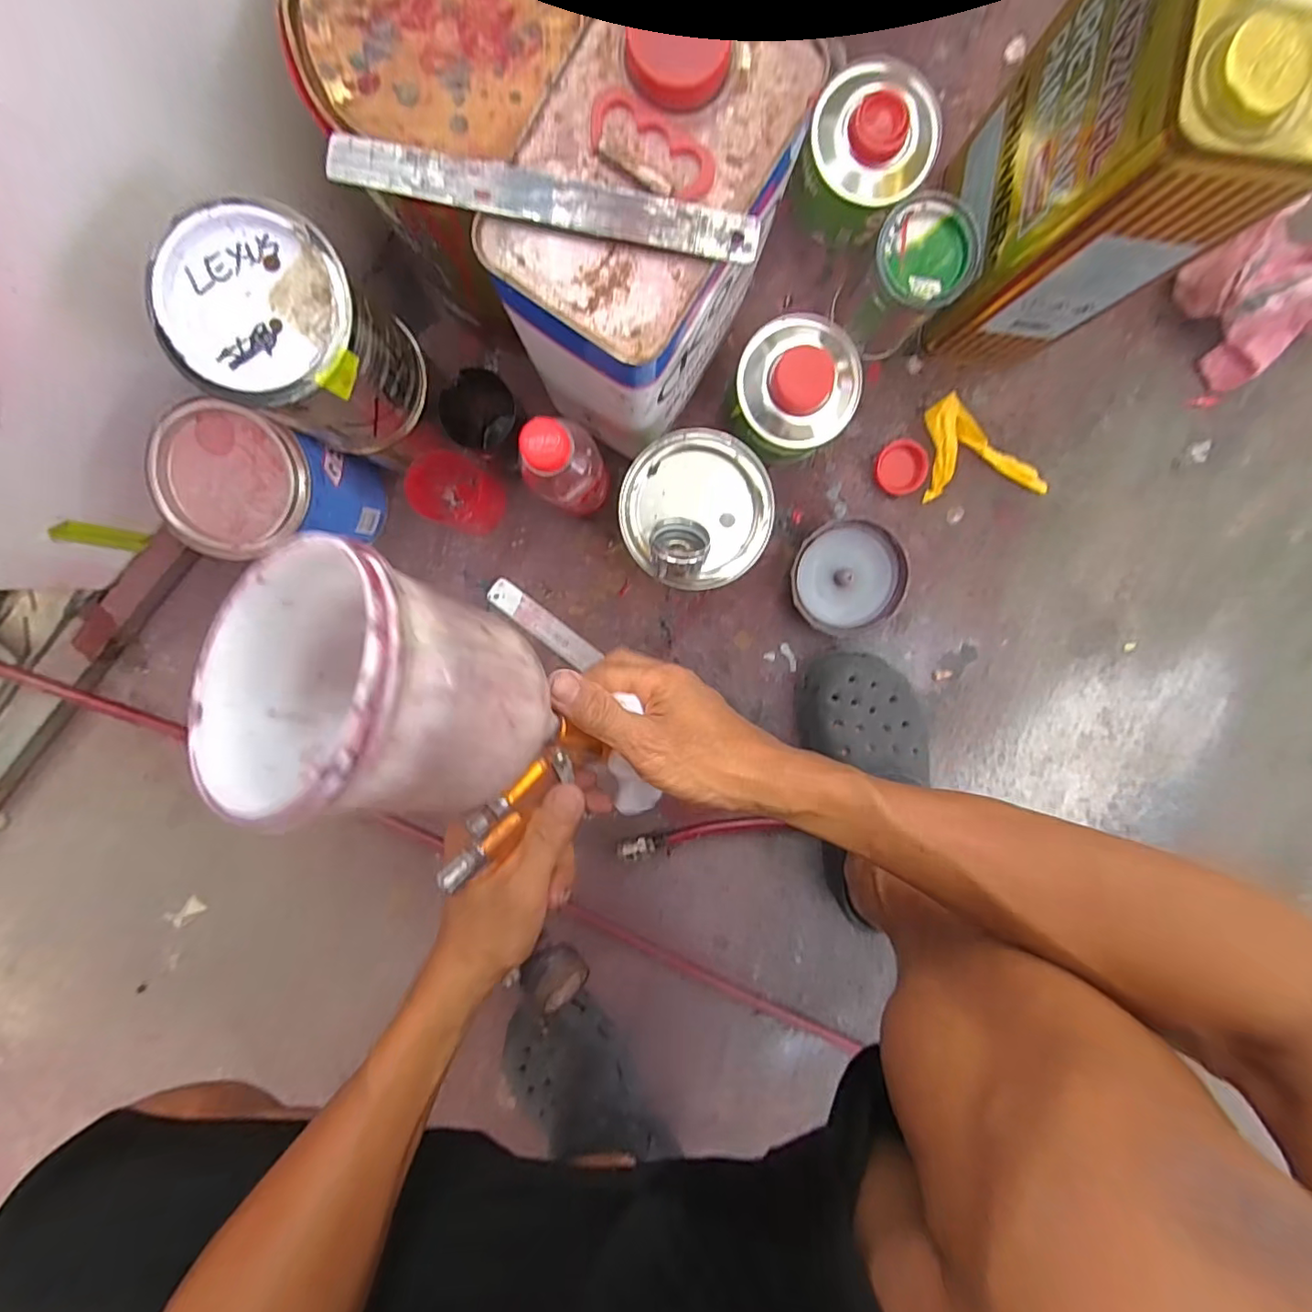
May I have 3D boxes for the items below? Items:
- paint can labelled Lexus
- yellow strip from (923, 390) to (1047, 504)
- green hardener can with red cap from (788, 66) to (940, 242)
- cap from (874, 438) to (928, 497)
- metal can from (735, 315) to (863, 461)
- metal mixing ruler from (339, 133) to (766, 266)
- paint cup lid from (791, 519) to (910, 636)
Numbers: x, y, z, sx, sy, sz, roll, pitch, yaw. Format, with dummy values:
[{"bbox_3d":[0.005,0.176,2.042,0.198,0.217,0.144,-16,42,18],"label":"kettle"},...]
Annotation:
[{"bbox_3d":[-0.212,-0.188,0.343,0.099,0.112,0.099,22,97,-4],"label":"paint can labelled Lexus"},{"bbox_3d":[0.305,-0.193,0.513,0.116,0.021,0.091,-7,97,-2],"label":"yellow strip"},{"bbox_3d":[0.171,-0.408,0.461,0.097,0.080,0.092,0,96,-3],"label":"green hardener can with red cap"},{"bbox_3d":[0.229,-0.175,0.522,0.045,0.012,0.048,0,96,-3],"label":"cap"},{"bbox_3d":[0.116,-0.227,0.481,0.098,0.083,0.101,0,96,-3],"label":"metal can"},{"bbox_3d":[-0.051,-0.213,0.262,0.198,0.005,0.021,9,98,-2],"label":"metal mixing ruler"},{"bbox_3d":[0.179,-0.072,0.527,0.100,0.031,0.100,0,96,-3],"label":"paint cup lid"}]

